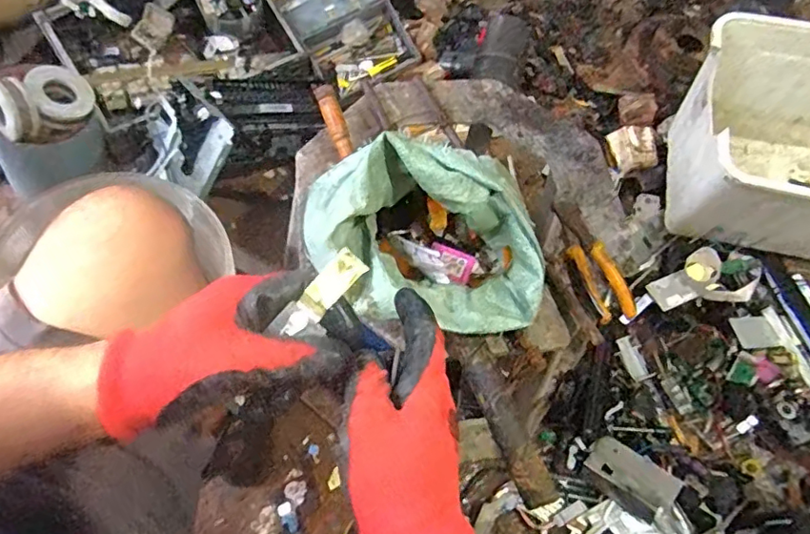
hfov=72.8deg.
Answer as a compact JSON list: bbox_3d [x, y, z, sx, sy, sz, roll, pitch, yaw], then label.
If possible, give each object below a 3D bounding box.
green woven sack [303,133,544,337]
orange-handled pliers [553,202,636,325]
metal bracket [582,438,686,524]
[{"bbox_3d":[0.021,-0.019,0.528,0.230,0.132,0.145,5,62,-1],"label":"green woven sack"},{"bbox_3d":[0.211,-0.011,0.628,0.045,0.031,0.163,-9,63,-8],"label":"orange-handled pliers"},{"bbox_3d":[0.335,0.314,0.820,0.077,0.033,0.121,-36,51,-23],"label":"metal bracket"}]

